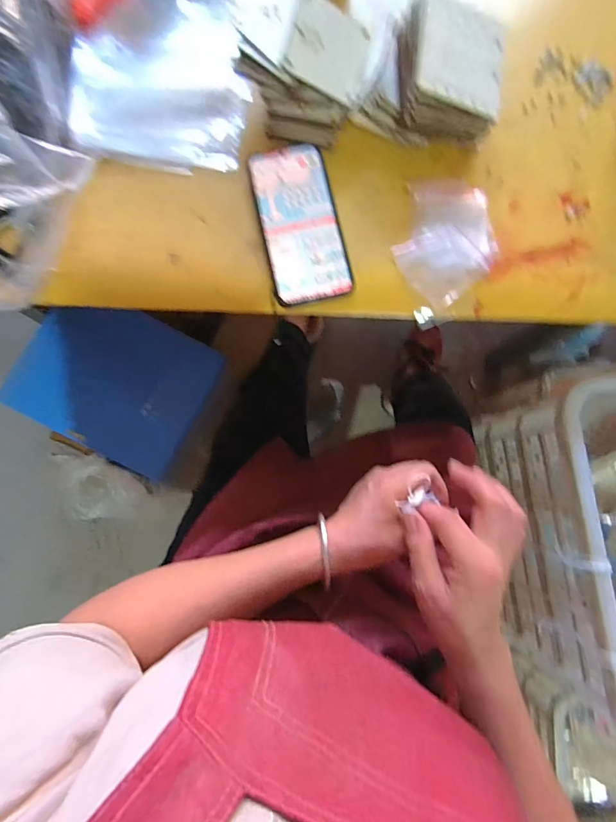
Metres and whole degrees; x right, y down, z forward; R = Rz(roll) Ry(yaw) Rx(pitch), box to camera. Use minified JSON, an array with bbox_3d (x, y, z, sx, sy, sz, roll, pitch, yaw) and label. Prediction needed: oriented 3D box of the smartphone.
[{"bbox_3d":[-0.008,-0.185,0.389,0.074,0.007,0.159,-12,81,-3],"label":"smartphone"}]

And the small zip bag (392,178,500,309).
[{"bbox_3d":[0.140,-0.171,0.394,0.094,0.006,0.133,14,81,1],"label":"small zip bag"}]

